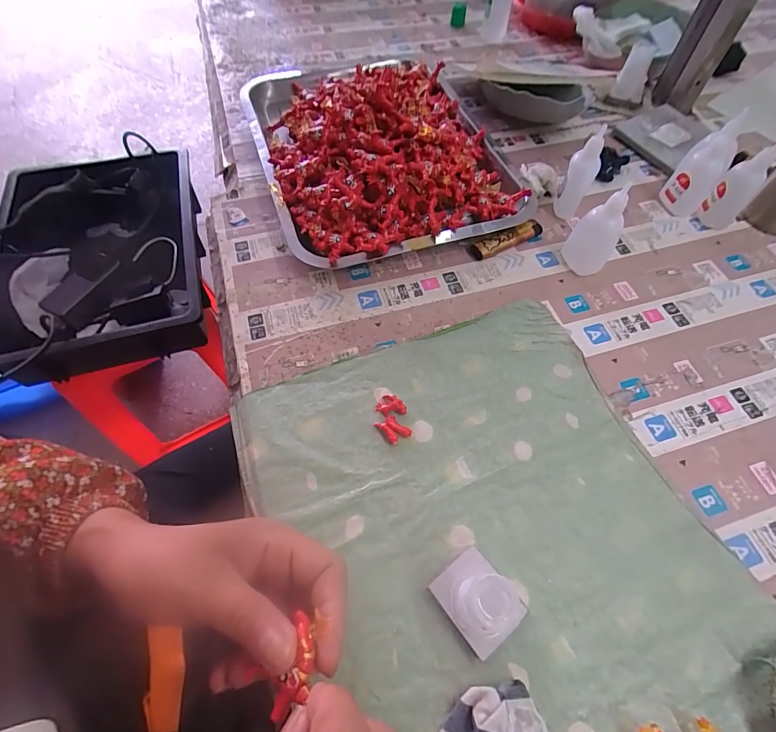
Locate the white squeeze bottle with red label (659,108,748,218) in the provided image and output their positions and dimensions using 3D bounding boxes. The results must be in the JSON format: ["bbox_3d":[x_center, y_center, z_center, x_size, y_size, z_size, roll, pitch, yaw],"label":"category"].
[{"bbox_3d":[0.333,-0.209,0.429,0.042,0.081,0.051,35,65,17],"label":"white squeeze bottle with red label"}]

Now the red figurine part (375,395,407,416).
[{"bbox_3d":[0.003,0.032,0.321,0.023,0.014,0.014,25,63,13],"label":"red figurine part"}]

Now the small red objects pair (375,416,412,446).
[{"bbox_3d":[0.005,0.050,0.316,0.019,0.006,0.024,-37,67,-19],"label":"small red objects pair"}]

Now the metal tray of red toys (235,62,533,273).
[{"bbox_3d":[-0.017,-0.268,0.458,0.255,0.082,0.347,-18,62,-11],"label":"metal tray of red toys"}]

